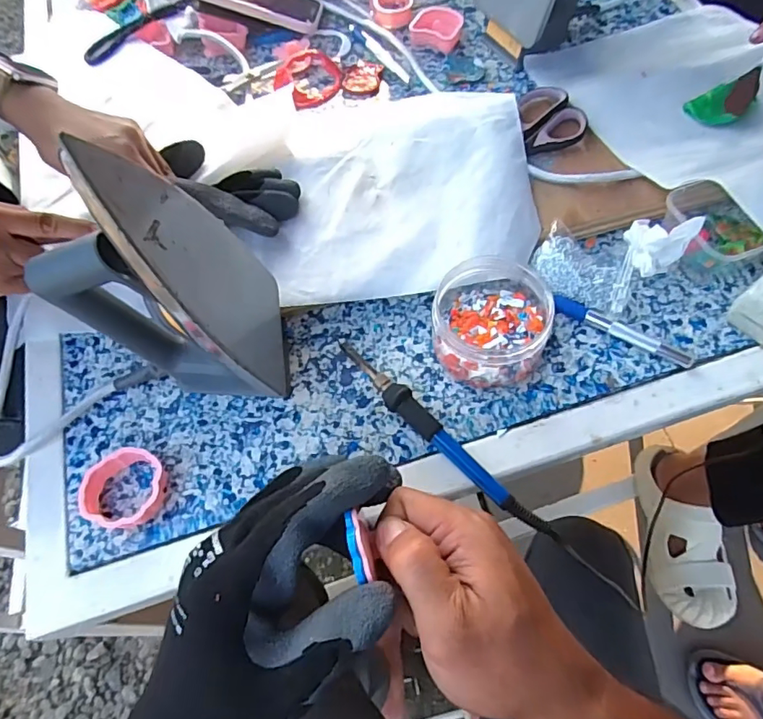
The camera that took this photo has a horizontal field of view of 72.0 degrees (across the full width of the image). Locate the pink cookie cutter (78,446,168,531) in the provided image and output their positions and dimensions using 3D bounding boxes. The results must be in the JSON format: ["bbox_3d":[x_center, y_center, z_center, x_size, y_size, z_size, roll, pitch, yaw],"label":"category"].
[{"bbox_3d":[-0.186,0.094,0.382,0.055,0.023,0.055,-2,63,3],"label":"pink cookie cutter"}]

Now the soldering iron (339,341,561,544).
[{"bbox_3d":[0.041,0.057,0.393,0.019,0.020,0.209,-42,68,-16],"label":"soldering iron"}]

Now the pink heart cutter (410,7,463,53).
[{"bbox_3d":[0.065,-0.389,0.617,0.059,0.023,0.048,17,65,12],"label":"pink heart cutter"}]

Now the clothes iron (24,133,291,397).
[{"bbox_3d":[-0.142,-0.042,0.345,0.117,0.219,0.098,-10,63,-1],"label":"clothes iron"}]

